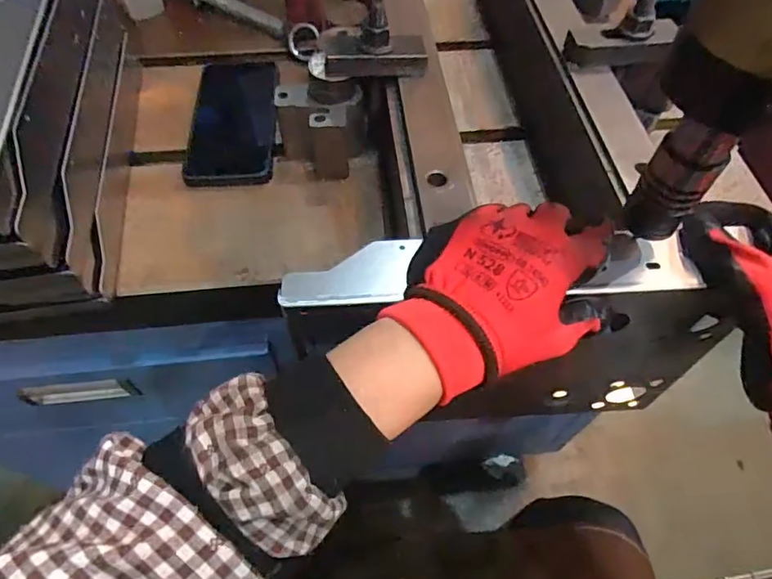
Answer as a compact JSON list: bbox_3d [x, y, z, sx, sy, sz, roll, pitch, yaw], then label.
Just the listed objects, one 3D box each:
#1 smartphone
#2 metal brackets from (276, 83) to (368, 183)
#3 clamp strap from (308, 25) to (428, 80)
[{"bbox_3d":[-0.147,-0.163,0.489,0.081,0.011,0.148,-3,67,0],"label":"smartphone"},{"bbox_3d":[-0.055,-0.139,0.447,0.075,0.061,0.057,-1,58,-2],"label":"metal brackets"},{"bbox_3d":[-0.015,-0.193,0.413,0.094,0.024,0.035,1,58,-1],"label":"clamp strap"}]

